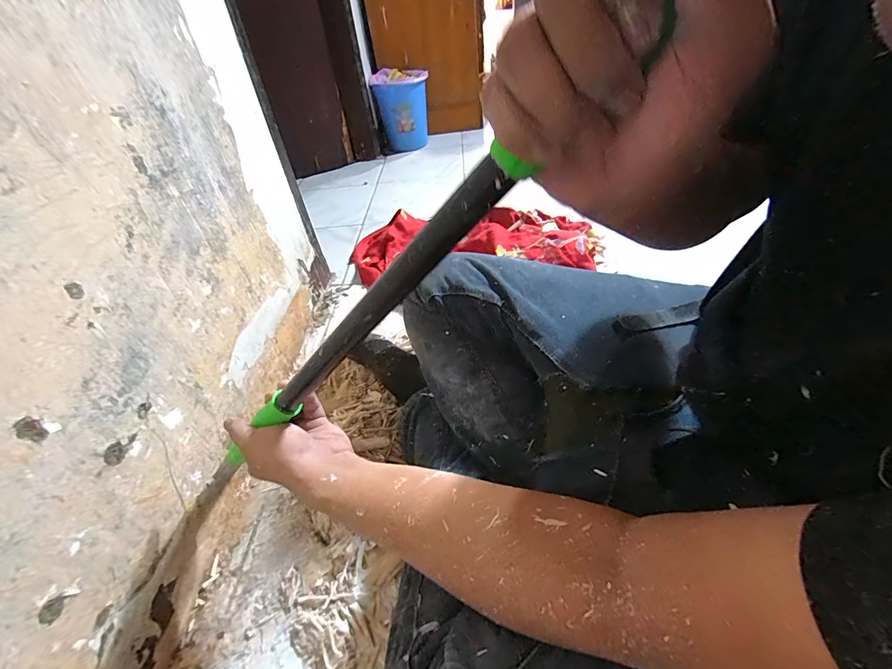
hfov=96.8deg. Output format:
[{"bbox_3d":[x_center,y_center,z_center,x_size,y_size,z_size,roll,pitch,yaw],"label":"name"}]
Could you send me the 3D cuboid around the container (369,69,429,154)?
[{"bbox_3d":[-0.170,-0.882,1.570,0.199,0.265,0.183,-10,42,-3],"label":"container"}]

